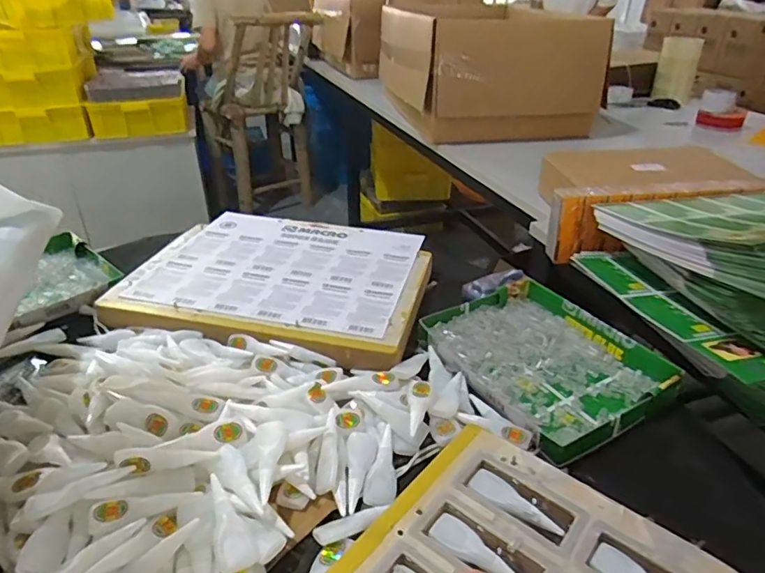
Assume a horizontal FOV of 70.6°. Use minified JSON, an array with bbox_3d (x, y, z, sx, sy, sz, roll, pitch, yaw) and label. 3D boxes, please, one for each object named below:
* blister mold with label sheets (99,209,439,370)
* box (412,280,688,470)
[{"bbox_3d":[-0.145,-0.022,0.825,0.416,0.029,0.330,8,32,13],"label":"blister mold with label sheets"},{"bbox_3d":[0.200,0.088,0.686,0.215,0.037,0.264,-17,35,-26],"label":"box"}]

